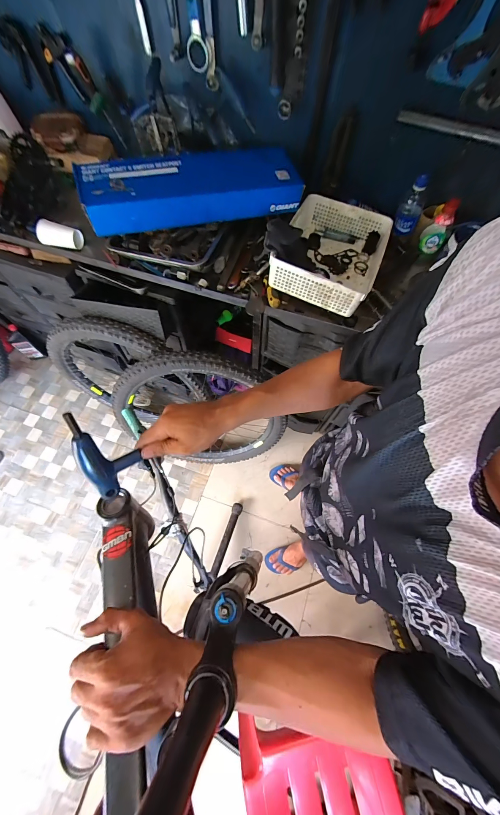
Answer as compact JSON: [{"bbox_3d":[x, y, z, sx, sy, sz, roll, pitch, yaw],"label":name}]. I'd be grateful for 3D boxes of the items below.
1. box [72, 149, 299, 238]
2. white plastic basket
[{"bbox_3d":[-0.131,-0.544,0.696,0.523,0.084,0.172,-18,69,-8],"label":"box"},{"bbox_3d":[0.216,-0.414,0.753,0.253,0.099,0.335,20,69,7],"label":"white plastic basket"}]

